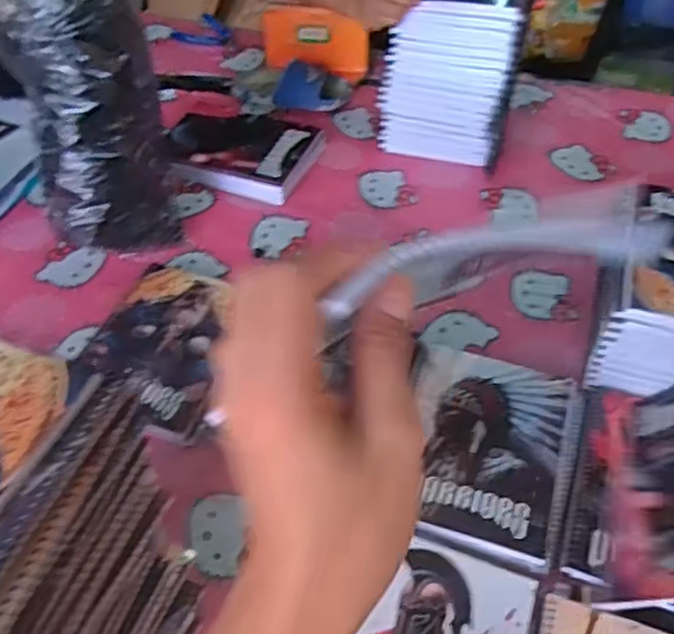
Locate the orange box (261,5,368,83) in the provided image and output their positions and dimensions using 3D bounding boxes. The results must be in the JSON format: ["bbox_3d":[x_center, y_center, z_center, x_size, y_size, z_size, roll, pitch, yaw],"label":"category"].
[{"bbox_3d":[-0.034,-0.431,1.125,0.164,0.092,0.059,18,50,16],"label":"orange box"}]

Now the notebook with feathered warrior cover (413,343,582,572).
[{"bbox_3d":[0.138,0.115,0.659,0.150,0.008,0.196,15,49,13],"label":"notebook with feathered warrior cover"}]

